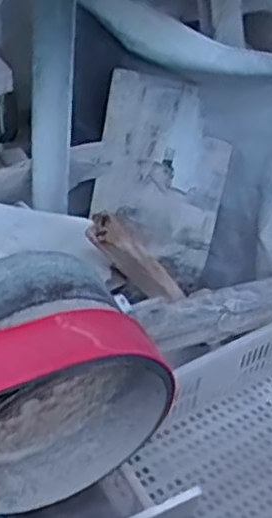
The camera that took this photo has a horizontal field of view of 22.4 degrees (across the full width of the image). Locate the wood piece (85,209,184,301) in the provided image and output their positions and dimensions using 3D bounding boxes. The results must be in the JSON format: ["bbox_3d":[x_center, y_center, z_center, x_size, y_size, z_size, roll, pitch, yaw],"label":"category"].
[{"bbox_3d":[0.011,0.014,1.261,0.061,0.413,0.066,37,88,27],"label":"wood piece"}]

